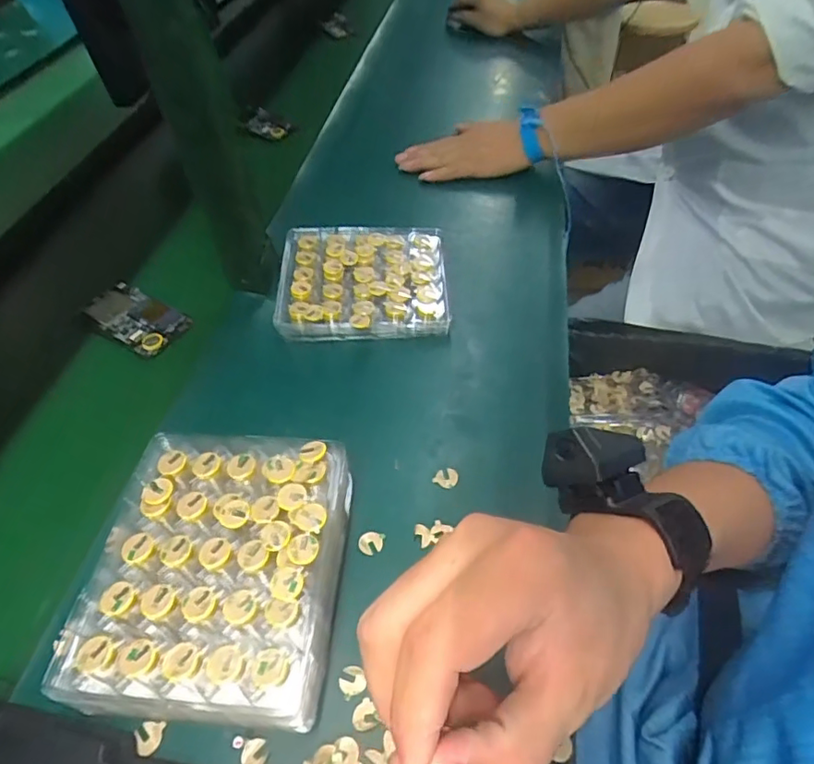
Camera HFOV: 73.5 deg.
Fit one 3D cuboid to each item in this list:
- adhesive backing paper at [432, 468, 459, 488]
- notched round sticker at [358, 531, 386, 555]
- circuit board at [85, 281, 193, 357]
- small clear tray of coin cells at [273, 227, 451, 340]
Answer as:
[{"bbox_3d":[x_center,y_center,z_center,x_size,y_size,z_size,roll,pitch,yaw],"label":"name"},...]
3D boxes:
[{"bbox_3d":[0.033,0.078,0.446,0.019,0.004,0.017,23,62,26],"label":"adhesive backing paper"},{"bbox_3d":[-0.027,0.121,0.414,0.018,0.004,0.017,-2,51,2],"label":"notched round sticker"},{"bbox_3d":[-0.292,-0.070,0.589,0.115,0.013,0.060,25,56,22],"label":"circuit board"},{"bbox_3d":[-0.047,-0.108,0.577,0.172,0.039,0.142,-3,51,1],"label":"small clear tray of coin cells"}]

